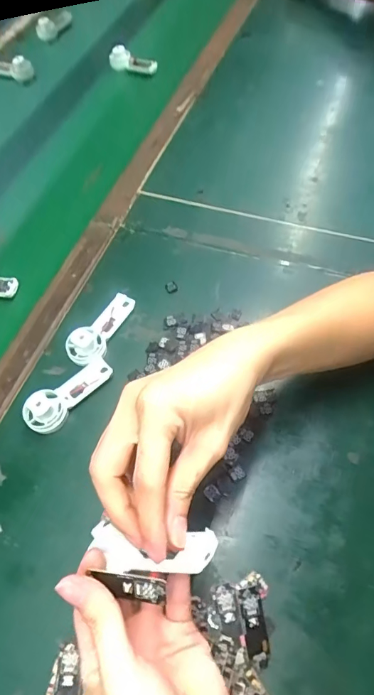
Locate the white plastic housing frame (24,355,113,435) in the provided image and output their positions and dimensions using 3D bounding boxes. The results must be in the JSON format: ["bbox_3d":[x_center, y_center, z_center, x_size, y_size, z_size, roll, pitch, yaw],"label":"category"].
[{"bbox_3d":[-0.117,0.043,0.411,0.033,0.029,0.094,35,67,21],"label":"white plastic housing frame"}]

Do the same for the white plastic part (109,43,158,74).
[{"bbox_3d":[-0.095,-0.502,0.727,0.096,0.038,0.014,22,63,16],"label":"white plastic part"}]

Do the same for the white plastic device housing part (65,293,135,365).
[{"bbox_3d":[-0.091,-0.024,0.446,0.034,0.030,0.094,22,63,16],"label":"white plastic device housing part"}]

